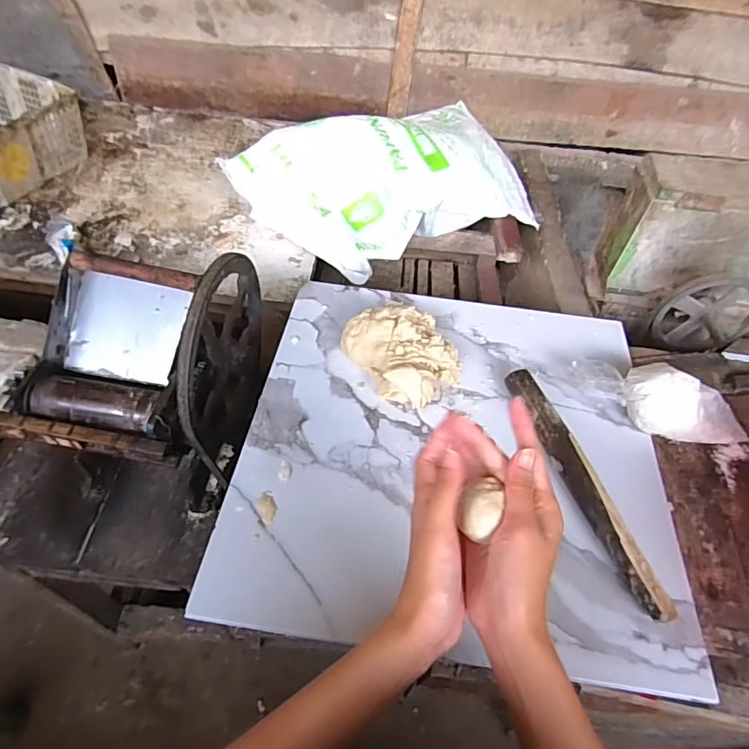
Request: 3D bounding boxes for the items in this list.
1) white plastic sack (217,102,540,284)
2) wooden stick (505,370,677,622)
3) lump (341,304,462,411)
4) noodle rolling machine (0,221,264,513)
[{"bbox_3d":[0.038,-0.456,1.184,0.621,0.196,0.389,-22,57,-23],"label":"white plastic sack"},{"bbox_3d":[0.229,0.118,0.568,0.034,0.032,0.304,-10,54,-15],"label":"wooden stick"},{"bbox_3d":[0.041,-0.034,0.664,0.127,0.052,0.158,-23,58,-23],"label":"lump"},{"bbox_3d":[-0.312,0.001,0.714,0.247,0.348,0.288,11,51,2],"label":"noodle rolling machine"}]

